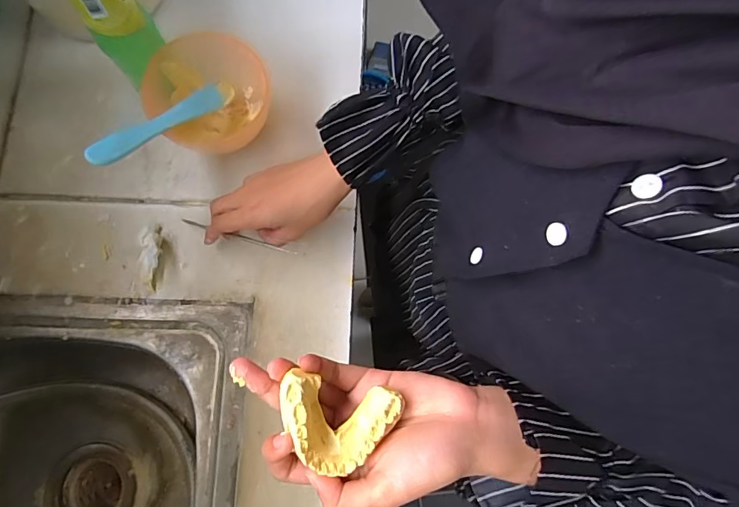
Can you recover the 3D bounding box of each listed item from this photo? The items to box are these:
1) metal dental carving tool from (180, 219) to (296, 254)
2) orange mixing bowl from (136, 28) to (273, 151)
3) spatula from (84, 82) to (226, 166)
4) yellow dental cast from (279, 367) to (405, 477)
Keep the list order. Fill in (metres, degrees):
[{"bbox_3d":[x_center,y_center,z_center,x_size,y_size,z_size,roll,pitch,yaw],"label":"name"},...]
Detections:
[{"bbox_3d":[-0.135,-0.018,0.472,0.139,0.013,0.006,16,77,19],"label":"metal dental carving tool"},{"bbox_3d":[-0.165,-0.161,0.489,0.116,0.082,0.118,0,78,-2],"label":"orange mixing bowl"},{"bbox_3d":[-0.193,-0.130,0.444,0.026,0.012,0.174,33,47,5],"label":"spatula"},{"bbox_3d":[-0.019,0.099,0.267,0.065,0.023,0.047,12,78,1],"label":"yellow dental cast"}]

